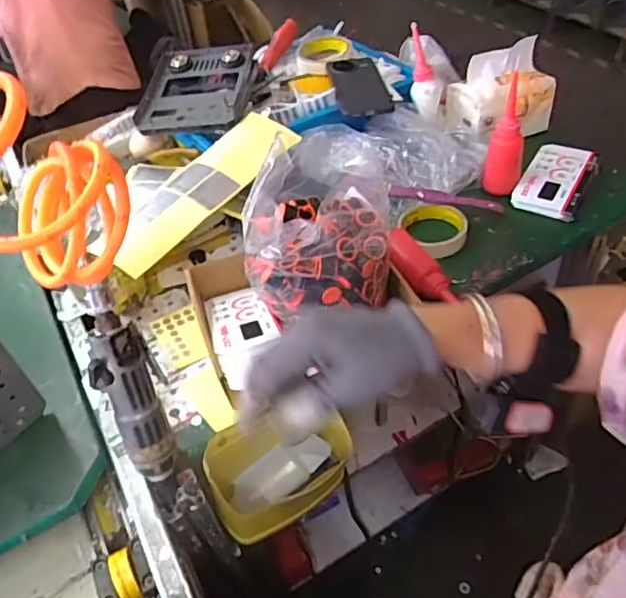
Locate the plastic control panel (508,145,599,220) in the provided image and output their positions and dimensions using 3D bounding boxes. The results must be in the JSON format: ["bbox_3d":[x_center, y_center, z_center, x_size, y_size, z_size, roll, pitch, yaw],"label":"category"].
[{"bbox_3d":[0.335,-0.166,0.773,0.081,0.016,0.149,22,52,25],"label":"plastic control panel"}]

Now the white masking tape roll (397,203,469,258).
[{"bbox_3d":[0.152,-0.087,0.723,0.086,0.024,0.086,-4,46,4],"label":"white masking tape roll"}]

